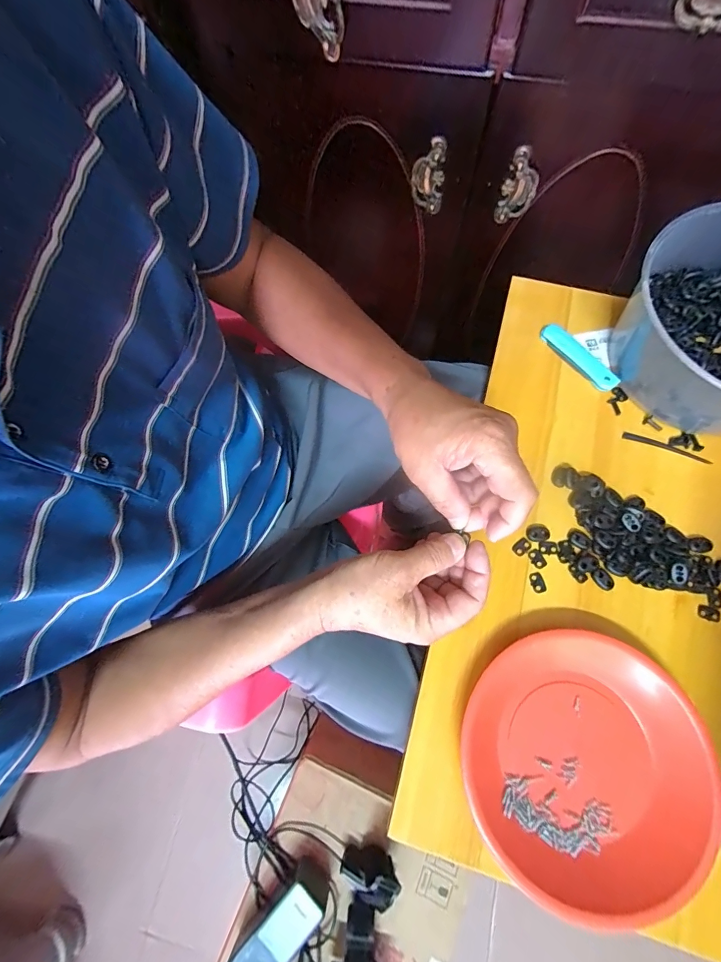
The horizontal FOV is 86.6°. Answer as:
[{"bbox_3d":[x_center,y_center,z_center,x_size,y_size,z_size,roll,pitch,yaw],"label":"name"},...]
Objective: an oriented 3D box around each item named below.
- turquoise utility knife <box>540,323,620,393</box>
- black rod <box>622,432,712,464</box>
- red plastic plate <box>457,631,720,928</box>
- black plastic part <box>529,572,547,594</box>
[{"bbox_3d":[0.247,-0.140,0.435,0.018,0.019,0.099,-38,76,-9],"label":"turquoise utility knife"},{"bbox_3d":[0.326,-0.036,0.406,0.087,0.004,0.008,21,75,8],"label":"black rod"},{"bbox_3d":[0.181,0.229,0.317,0.195,0.032,0.184,-1,73,2],"label":"red plastic plate"},{"bbox_3d":[0.172,0.098,0.371,0.013,0.004,0.020,-15,73,-2],"label":"black plastic part"}]

